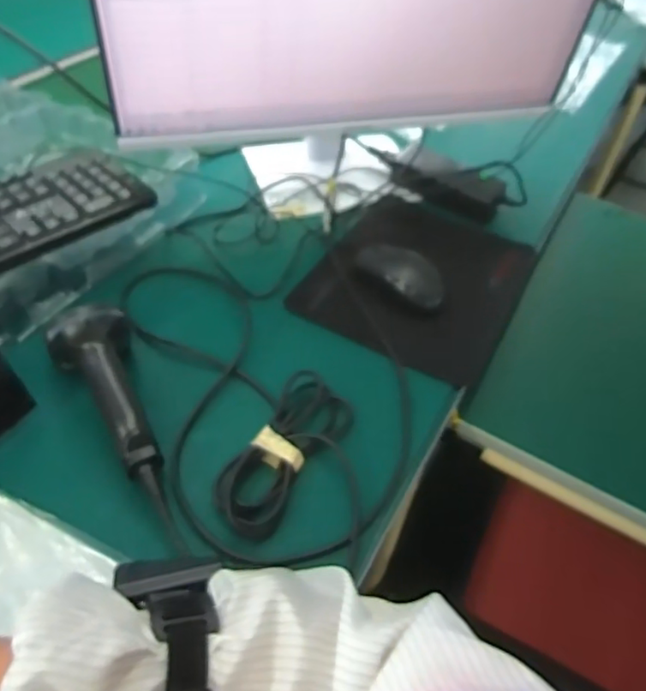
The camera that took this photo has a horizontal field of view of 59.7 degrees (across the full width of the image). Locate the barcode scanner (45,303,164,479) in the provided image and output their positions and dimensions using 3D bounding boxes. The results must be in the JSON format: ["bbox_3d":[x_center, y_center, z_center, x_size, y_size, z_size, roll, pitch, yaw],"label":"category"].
[{"bbox_3d":[-0.174,0.035,0.457,0.066,0.060,0.155,-21,52,-22],"label":"barcode scanner"}]

